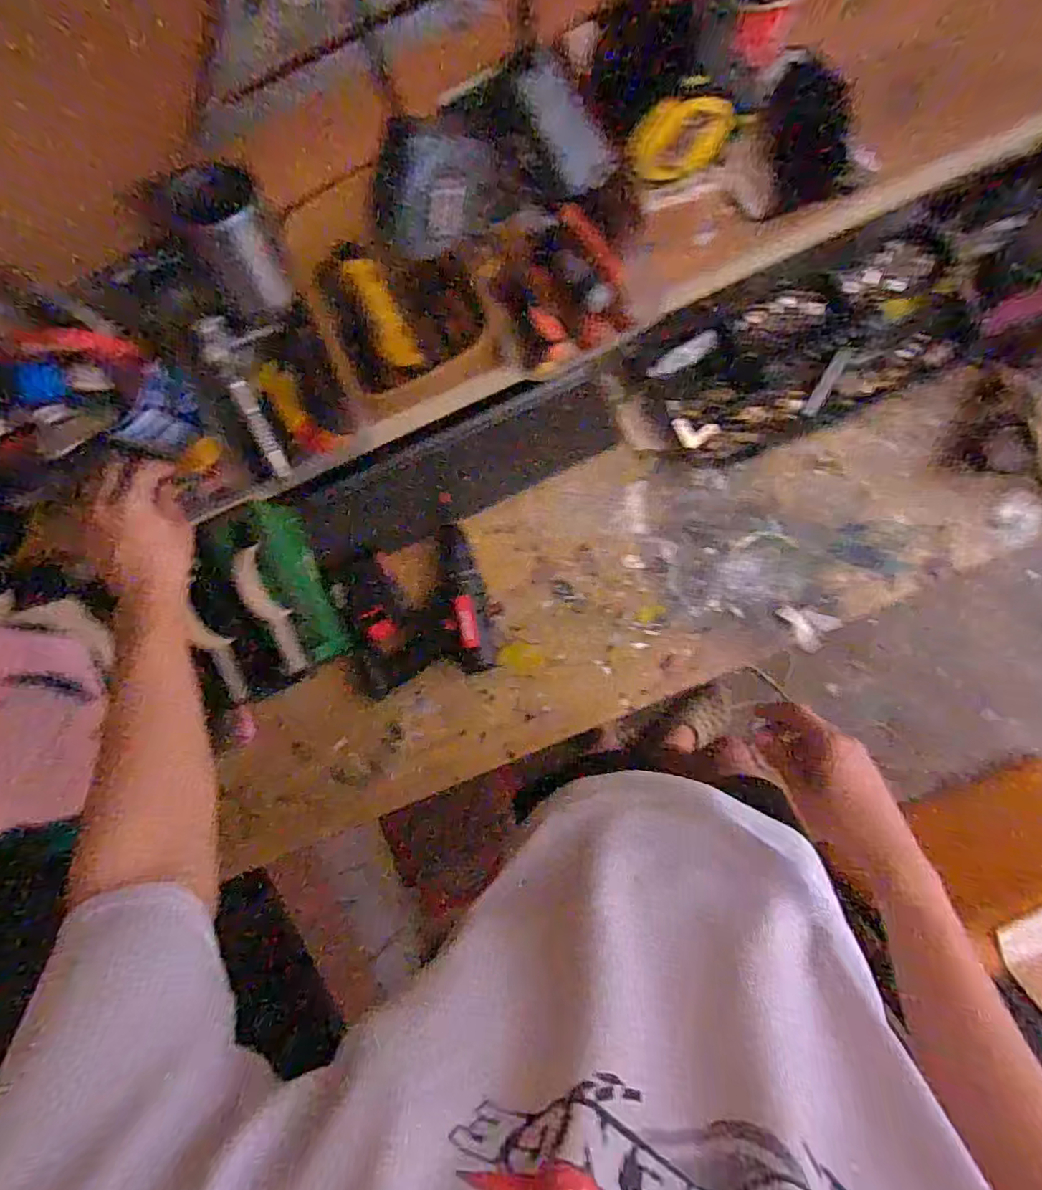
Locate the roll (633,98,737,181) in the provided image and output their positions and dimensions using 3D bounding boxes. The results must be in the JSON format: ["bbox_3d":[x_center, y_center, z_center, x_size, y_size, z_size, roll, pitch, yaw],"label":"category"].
[{"bbox_3d":[0.085,-0.247,0.304,0.051,0.041,0.015,-12,74,3],"label":"roll"}]

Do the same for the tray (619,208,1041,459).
[{"bbox_3d":[0.339,-0.292,0.654,0.453,0.035,0.181,-22,87,5],"label":"tray"}]

